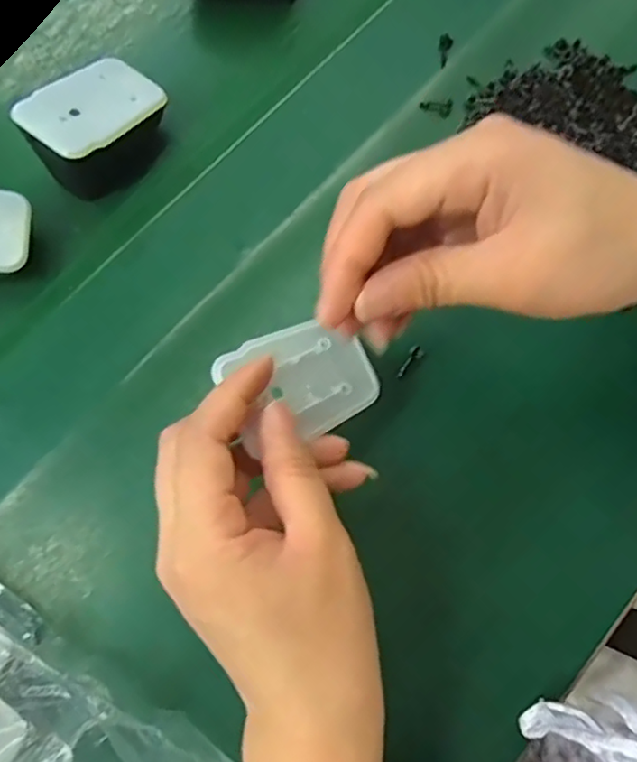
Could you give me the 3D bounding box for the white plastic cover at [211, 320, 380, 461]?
[{"bbox_3d":[-0.006,0.000,0.246,0.067,0.004,0.044,-25,94,-31],"label":"white plastic cover"}]

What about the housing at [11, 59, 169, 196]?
[{"bbox_3d":[-0.109,-0.129,0.307,0.069,0.047,0.049,-41,79,-10],"label":"housing"}]

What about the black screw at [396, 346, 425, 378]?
[{"bbox_3d":[0.045,-0.009,0.300,0.006,0.004,0.019,40,92,9],"label":"black screw"}]

